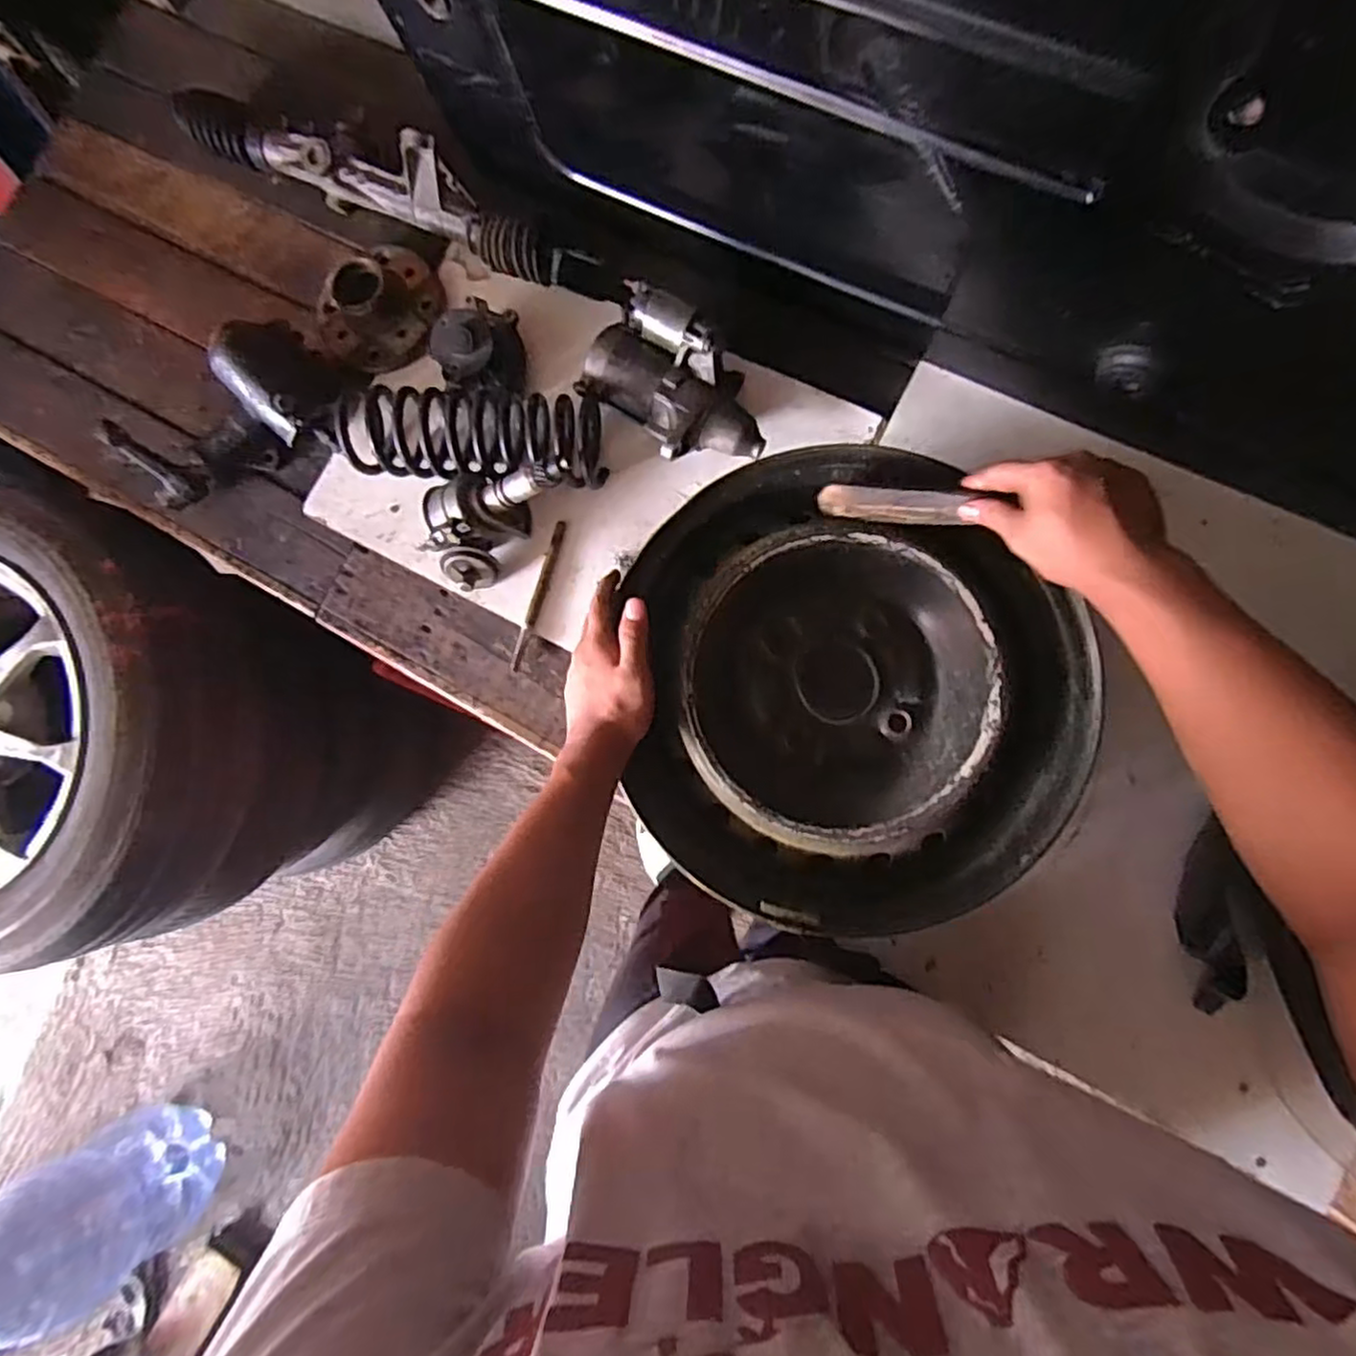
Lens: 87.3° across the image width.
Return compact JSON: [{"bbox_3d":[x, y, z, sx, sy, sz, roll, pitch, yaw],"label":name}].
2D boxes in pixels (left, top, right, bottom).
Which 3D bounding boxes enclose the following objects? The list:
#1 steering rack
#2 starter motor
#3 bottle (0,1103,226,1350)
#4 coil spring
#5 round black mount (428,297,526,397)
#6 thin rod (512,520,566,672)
[{"bbox_3d":[-0.305,-0.529,0.776,0.576,0.085,0.065,25,85,8],"label":"steering rack"},{"bbox_3d":[0.001,-0.284,0.712,0.192,0.087,0.124,34,86,8],"label":"starter motor"},{"bbox_3d":[-1.027,0.937,1.202,0.226,0.438,0.245,-38,81,-1],"label":"bottle"},{"bbox_3d":[-0.218,-0.248,0.729,0.269,0.095,0.106,4,82,5],"label":"coil spring"},{"bbox_3d":[-0.210,-0.348,0.747,0.086,0.074,0.099,6,83,5],"label":"round black mount"},{"bbox_3d":[-0.148,-0.088,0.754,0.013,0.010,0.164,16,84,7],"label":"thin rod"}]

